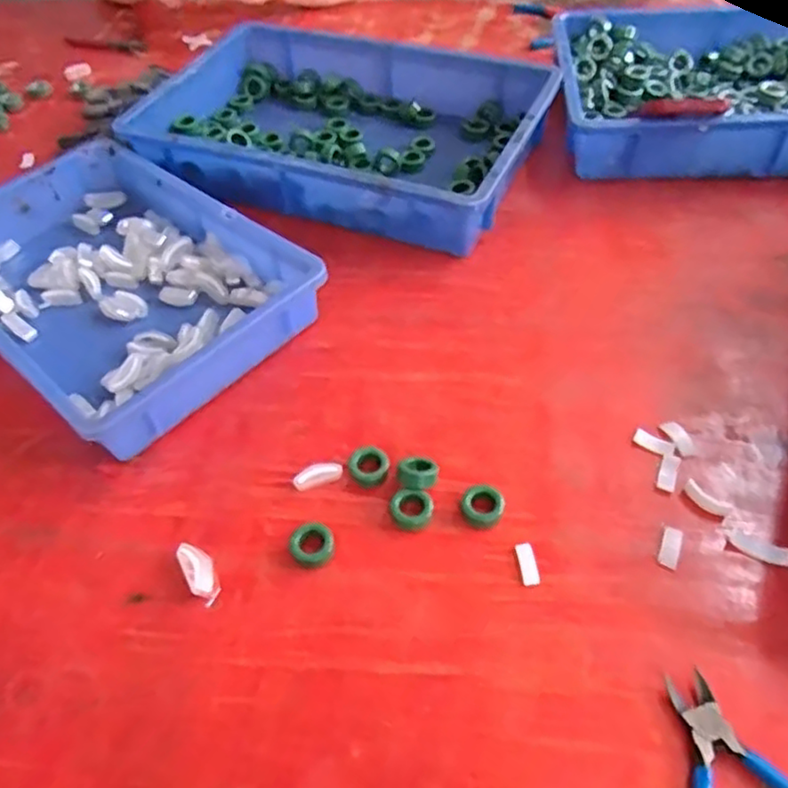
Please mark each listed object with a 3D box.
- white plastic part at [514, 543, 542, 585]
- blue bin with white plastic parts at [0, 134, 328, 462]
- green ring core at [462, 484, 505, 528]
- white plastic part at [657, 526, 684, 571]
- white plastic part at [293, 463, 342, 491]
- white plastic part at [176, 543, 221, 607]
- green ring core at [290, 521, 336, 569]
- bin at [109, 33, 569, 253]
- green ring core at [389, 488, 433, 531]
[{"bbox_3d":[0.093,0.117,0.468,0.013,0.004,0.030,-9,50,-3],"label":"white plastic part"},{"bbox_3d":[-0.270,-0.115,0.645,0.367,0.057,0.237,34,60,28],"label":"blue bin with white plastic parts"},{"bbox_3d":[0.065,0.080,0.490,0.029,0.010,0.029,22,55,21],"label":"green ring core"},{"bbox_3d":[0.192,0.106,0.469,0.013,0.004,0.033,19,54,19],"label":"white plastic part"},{"bbox_3d":[-0.058,0.061,0.514,0.038,0.006,0.016,-18,51,-10],"label":"white plastic part"},{"bbox_3d":[-0.135,0.123,0.470,0.020,0.006,0.049,-26,53,-17],"label":"white plastic part"},{"bbox_3d":[-0.058,0.106,0.478,0.030,0.013,0.029,-2,50,3],"label":"green ring core"},{"bbox_3d":[-0.055,-0.305,0.786,0.433,0.083,0.297,19,54,19],"label":"bin"},{"bbox_3d":[0.013,0.084,0.492,0.031,0.014,0.027,-1,50,3],"label":"green ring core"}]

